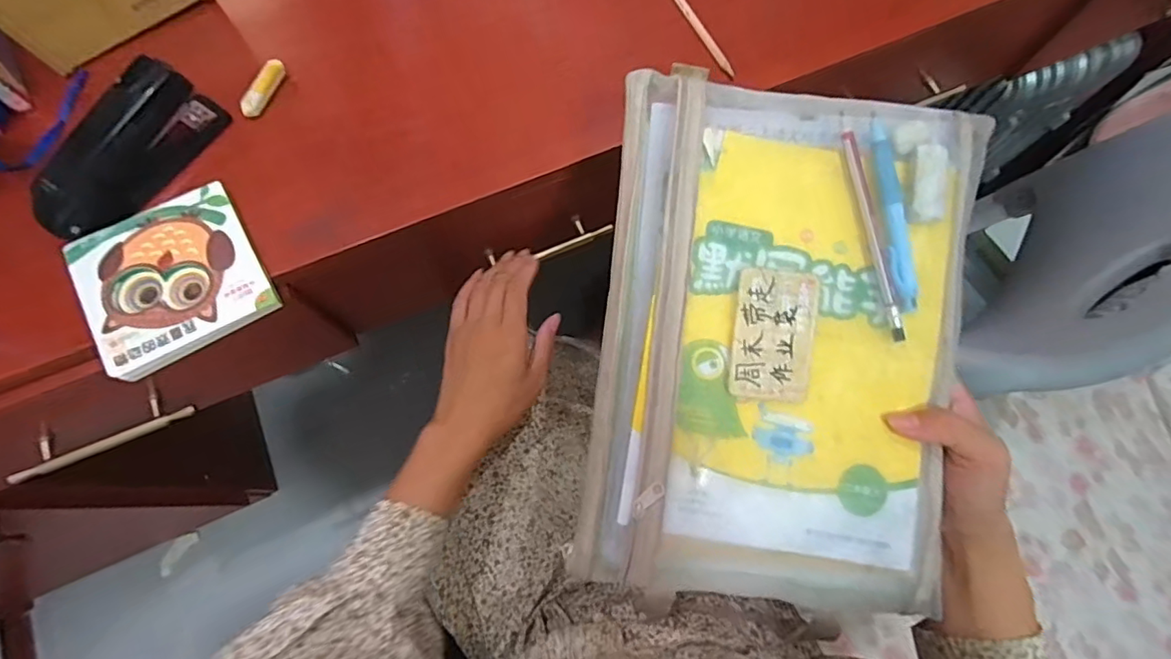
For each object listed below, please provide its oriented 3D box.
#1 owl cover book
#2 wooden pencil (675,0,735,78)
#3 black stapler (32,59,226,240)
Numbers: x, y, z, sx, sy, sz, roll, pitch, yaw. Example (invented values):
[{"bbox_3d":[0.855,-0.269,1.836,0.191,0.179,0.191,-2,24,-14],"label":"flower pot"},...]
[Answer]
[{"bbox_3d":[-0.321,-0.042,0.422,0.122,0.015,0.128,-31,76,-8],"label":"owl cover book"},{"bbox_3d":[0.096,-0.299,0.512,0.009,0.005,0.161,-27,75,-7],"label":"wooden pencil"},{"bbox_3d":[-0.361,-0.139,0.426,0.034,0.058,0.150,32,76,9],"label":"black stapler"}]

